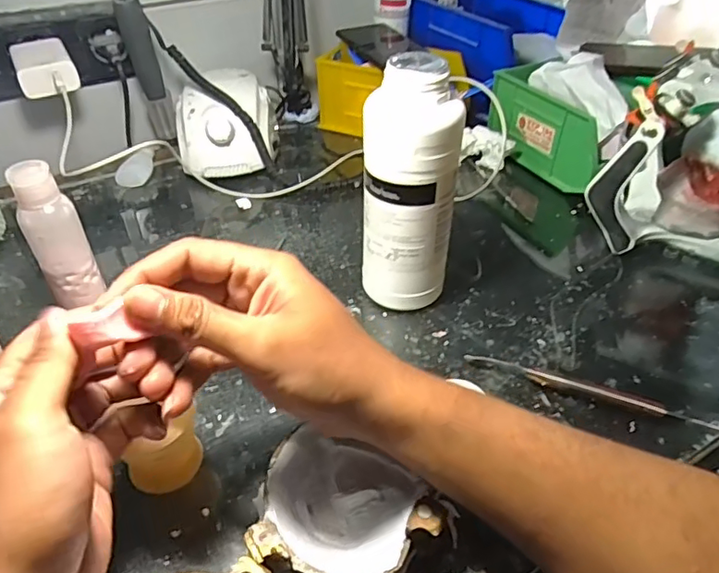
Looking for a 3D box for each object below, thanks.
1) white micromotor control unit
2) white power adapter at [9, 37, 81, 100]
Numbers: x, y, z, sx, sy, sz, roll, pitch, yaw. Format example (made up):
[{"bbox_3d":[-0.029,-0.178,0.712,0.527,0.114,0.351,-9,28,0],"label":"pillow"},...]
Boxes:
[{"bbox_3d":[-0.147,-0.185,0.624,0.106,0.075,0.123,-6,41,-7],"label":"white micromotor control unit"},{"bbox_3d":[-0.315,-0.220,0.554,0.052,0.034,0.071,-19,44,-20],"label":"white power adapter"}]

